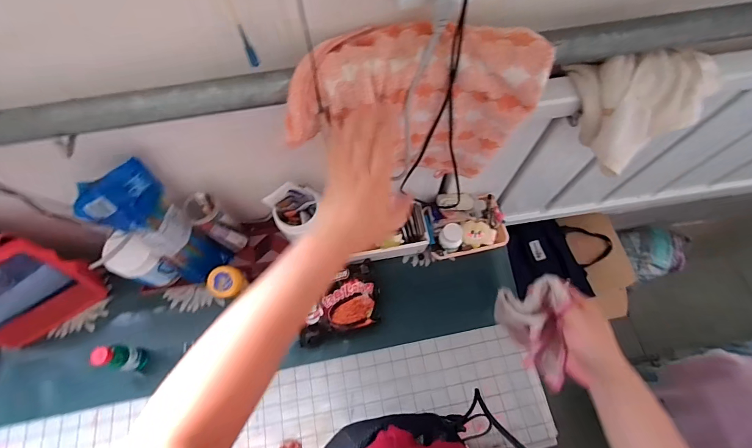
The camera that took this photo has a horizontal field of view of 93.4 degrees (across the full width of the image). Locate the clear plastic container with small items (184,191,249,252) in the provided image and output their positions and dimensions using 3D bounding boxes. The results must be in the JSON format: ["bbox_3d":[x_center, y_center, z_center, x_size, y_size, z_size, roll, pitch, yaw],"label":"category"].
[{"bbox_3d":[-0.317,0.003,0.724,0.062,0.173,0.053,-13,67,-4],"label":"clear plastic container with small items"}]

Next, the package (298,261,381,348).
[{"bbox_3d":[-0.080,0.158,0.724,0.176,0.047,0.132,-18,78,-9],"label":"package"}]

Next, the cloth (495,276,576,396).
[{"bbox_3d":[0.188,0.129,0.423,0.080,0.086,0.113,4,67,4],"label":"cloth"}]

